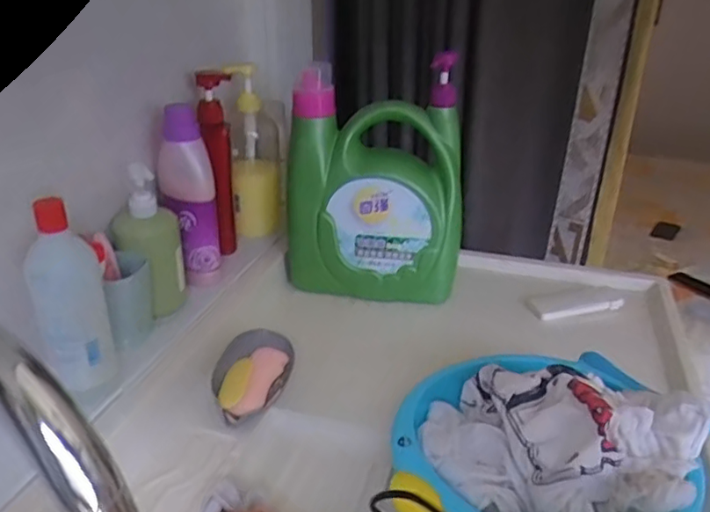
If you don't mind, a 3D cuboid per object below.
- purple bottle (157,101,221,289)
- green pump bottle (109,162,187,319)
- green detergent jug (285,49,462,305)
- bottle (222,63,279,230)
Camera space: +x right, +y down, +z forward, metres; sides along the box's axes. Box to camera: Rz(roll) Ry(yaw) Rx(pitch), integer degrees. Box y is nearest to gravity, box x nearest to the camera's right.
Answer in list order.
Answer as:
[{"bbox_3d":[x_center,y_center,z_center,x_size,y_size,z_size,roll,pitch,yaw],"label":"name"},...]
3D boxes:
[{"bbox_3d":[-0.214,-0.073,0.760,0.063,0.228,0.045,-10,28,-22],"label":"purple bottle"},{"bbox_3d":[-0.246,-0.015,0.701,0.074,0.179,0.050,-8,27,-19],"label":"green pump bottle"},{"bbox_3d":[0.027,-0.100,0.851,0.248,0.322,0.094,7,26,12],"label":"green detergent jug"},{"bbox_3d":[-0.156,-0.164,0.919,0.070,0.253,0.072,-1,26,-5],"label":"bottle"}]

